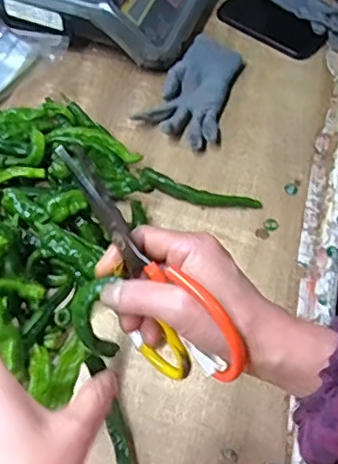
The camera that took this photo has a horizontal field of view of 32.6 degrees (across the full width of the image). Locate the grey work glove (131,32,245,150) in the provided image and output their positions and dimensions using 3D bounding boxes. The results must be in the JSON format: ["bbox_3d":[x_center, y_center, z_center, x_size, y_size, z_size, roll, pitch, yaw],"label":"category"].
[{"bbox_3d":[0.045,-0.192,0.773,0.100,0.030,0.188,26,59,15],"label":"grey work glove"}]

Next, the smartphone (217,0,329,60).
[{"bbox_3d":[0.154,-0.315,0.871,0.163,0.015,0.073,38,63,21],"label":"smartphone"}]

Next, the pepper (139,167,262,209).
[{"bbox_3d":[0.036,-0.047,0.685,0.143,0.021,0.031,16,57,9],"label":"pepper"}]

